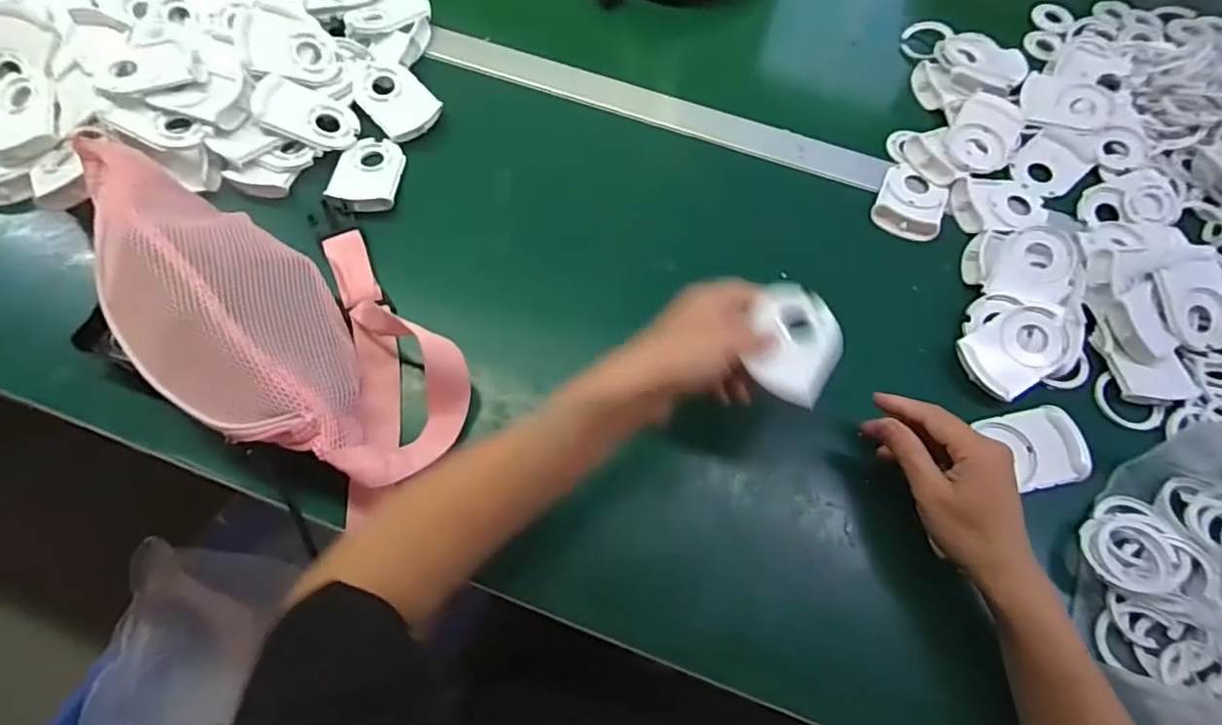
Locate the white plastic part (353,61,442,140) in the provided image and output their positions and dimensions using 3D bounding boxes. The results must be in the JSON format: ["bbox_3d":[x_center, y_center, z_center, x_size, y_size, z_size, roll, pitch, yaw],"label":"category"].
[{"bbox_3d":[-0.207,-0.252,0.574,0.083,0.019,0.059,43,71,15],"label":"white plastic part"}]

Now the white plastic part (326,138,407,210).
[{"bbox_3d":[-0.222,-0.174,0.548,0.056,0.016,0.084,2,66,-1],"label":"white plastic part"}]

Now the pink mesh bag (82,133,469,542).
[{"bbox_3d":[-0.260,-0.045,0.444,0.340,0.082,0.176,40,71,14],"label":"pink mesh bag"}]

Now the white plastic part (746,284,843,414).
[{"bbox_3d":[0.123,-0.014,0.400,0.062,0.016,0.089,29,68,10],"label":"white plastic part"}]

